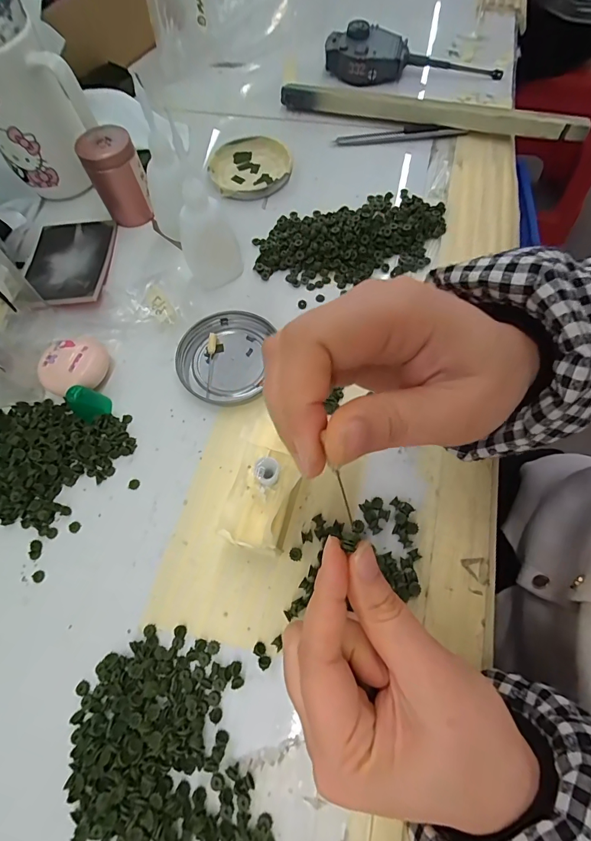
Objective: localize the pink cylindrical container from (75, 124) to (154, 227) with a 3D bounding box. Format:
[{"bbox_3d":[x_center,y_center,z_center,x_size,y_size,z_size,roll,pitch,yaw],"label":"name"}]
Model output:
[{"bbox_3d":[-0.154,-0.211,0.345,0.043,0.064,0.036,-27,68,-9],"label":"pink cylindrical container"}]

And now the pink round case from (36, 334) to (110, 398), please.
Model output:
[{"bbox_3d":[-0.163,-0.040,0.294,0.048,0.018,0.040,-17,67,-5],"label":"pink round case"}]

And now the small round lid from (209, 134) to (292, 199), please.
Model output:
[{"bbox_3d":[-0.044,-0.250,0.388,0.077,0.008,0.083,-5,66,0],"label":"small round lid"}]

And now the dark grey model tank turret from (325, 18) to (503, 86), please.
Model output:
[{"bbox_3d":[0.128,-0.396,0.429,0.187,0.031,0.056,5,67,5],"label":"dark grey model tank turret"}]

